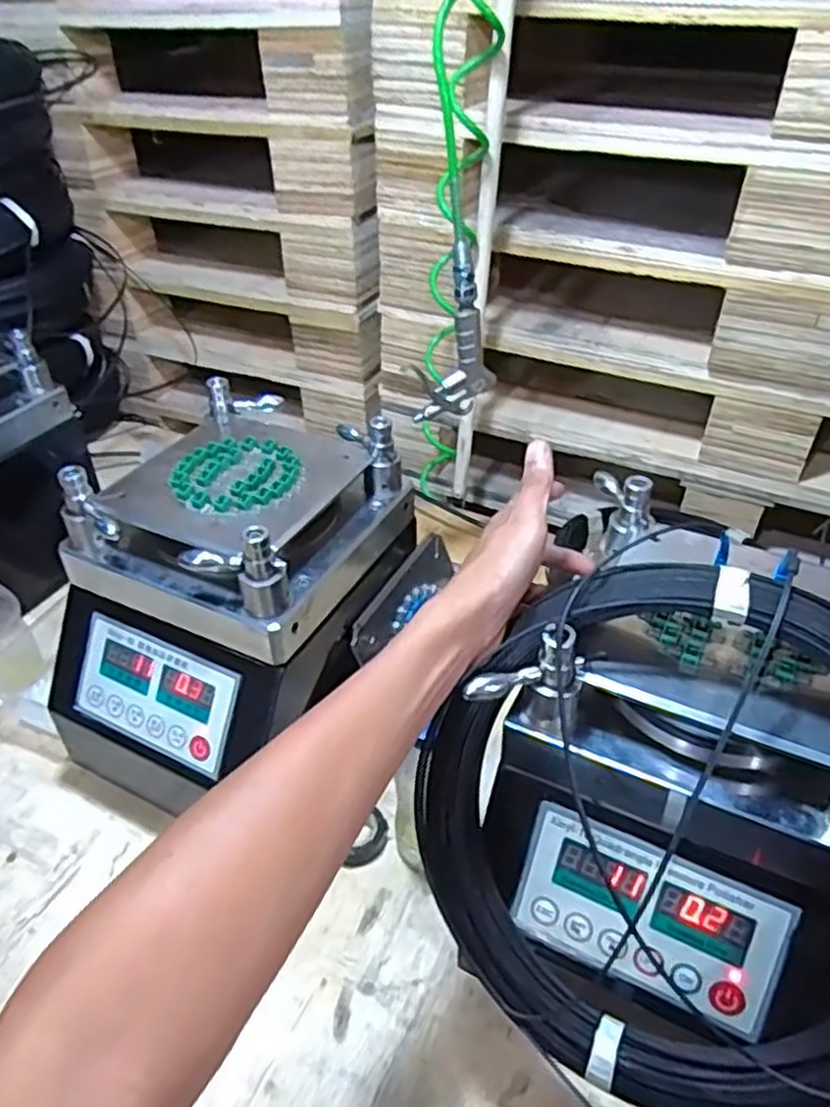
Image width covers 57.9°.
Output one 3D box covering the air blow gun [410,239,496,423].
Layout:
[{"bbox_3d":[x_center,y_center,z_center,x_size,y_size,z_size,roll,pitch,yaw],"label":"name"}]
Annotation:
[{"bbox_3d":[0.039,-0.222,0.767,0.083,0.168,0.027,-11,40,-11],"label":"air blow gun"}]

